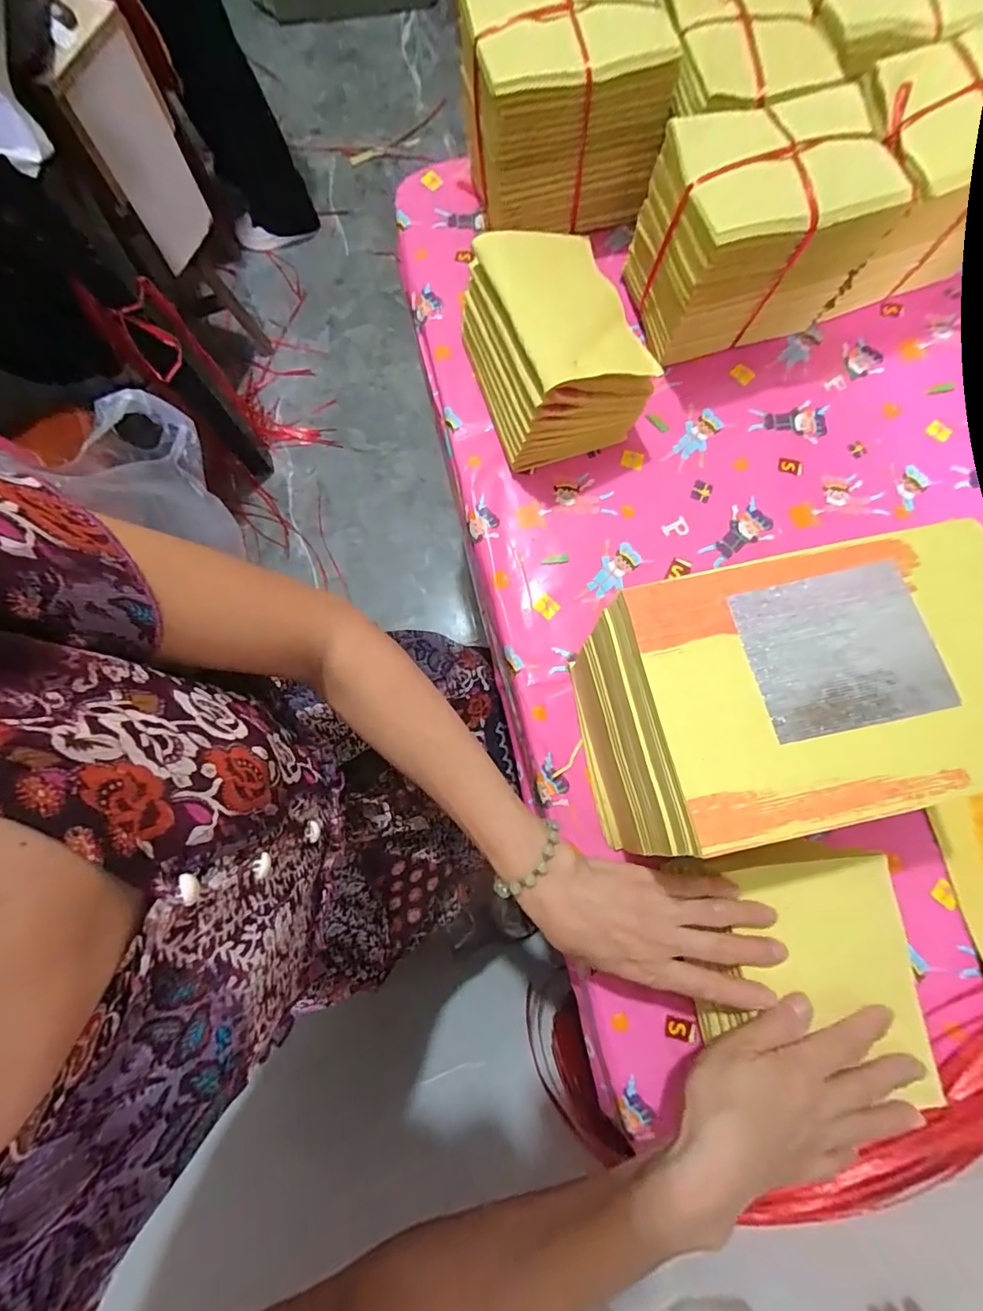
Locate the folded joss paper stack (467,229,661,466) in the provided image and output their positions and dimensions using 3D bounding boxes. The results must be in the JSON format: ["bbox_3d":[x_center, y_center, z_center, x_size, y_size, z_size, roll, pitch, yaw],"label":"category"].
[{"bbox_3d":[0.050,-0.277,0.448,0.126,0.110,0.163,-19,80,-3],"label":"folded joss paper stack"}]

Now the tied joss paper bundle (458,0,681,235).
[{"bbox_3d":[0.067,-0.495,0.457,0.171,0.127,0.103,-8,80,-1],"label":"tied joss paper bundle"}]

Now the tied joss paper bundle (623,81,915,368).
[{"bbox_3d":[0.229,-0.370,0.443,0.167,0.134,0.119,-16,80,-3],"label":"tied joss paper bundle"}]

